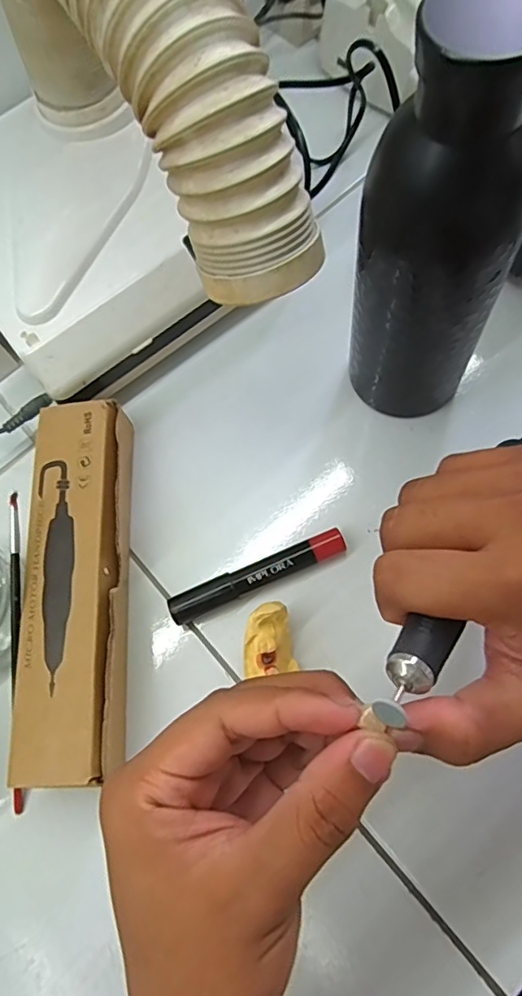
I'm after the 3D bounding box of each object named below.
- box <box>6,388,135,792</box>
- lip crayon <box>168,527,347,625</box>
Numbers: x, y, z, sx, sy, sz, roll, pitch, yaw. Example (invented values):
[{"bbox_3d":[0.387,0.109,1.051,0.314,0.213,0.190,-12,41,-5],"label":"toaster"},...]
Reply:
[{"bbox_3d":[-0.104,0.046,0.319,0.060,0.032,0.213,-5,71,5],"label":"box"},{"bbox_3d":[-0.002,0.045,0.325,0.107,0.010,0.017,-24,70,-2],"label":"lip crayon"}]

